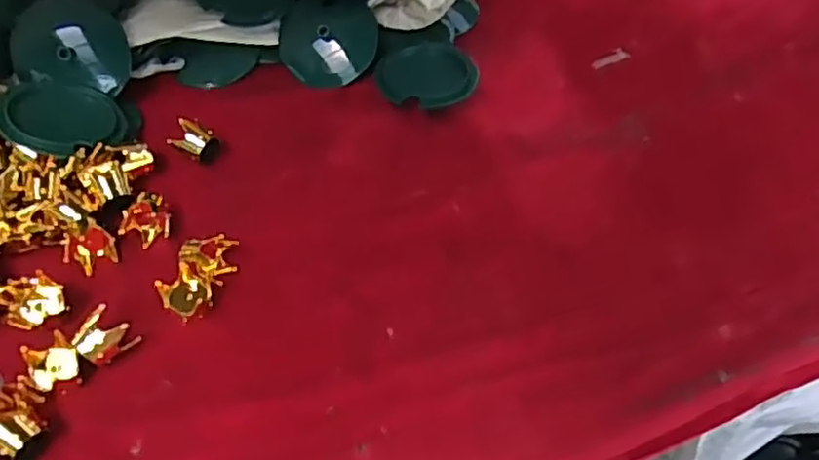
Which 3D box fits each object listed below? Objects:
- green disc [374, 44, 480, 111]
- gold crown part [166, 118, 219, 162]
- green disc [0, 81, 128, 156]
[{"bbox_3d":[0.012,-0.113,0.473,0.071,0.011,0.053,17,70,10],"label":"green disc"},{"bbox_3d":[-0.145,-0.060,0.429,0.028,0.024,0.020,24,56,15],"label":"gold crown part"},{"bbox_3d":[-0.224,-0.073,0.414,0.072,0.005,0.059,-1,65,-30],"label":"green disc"}]

